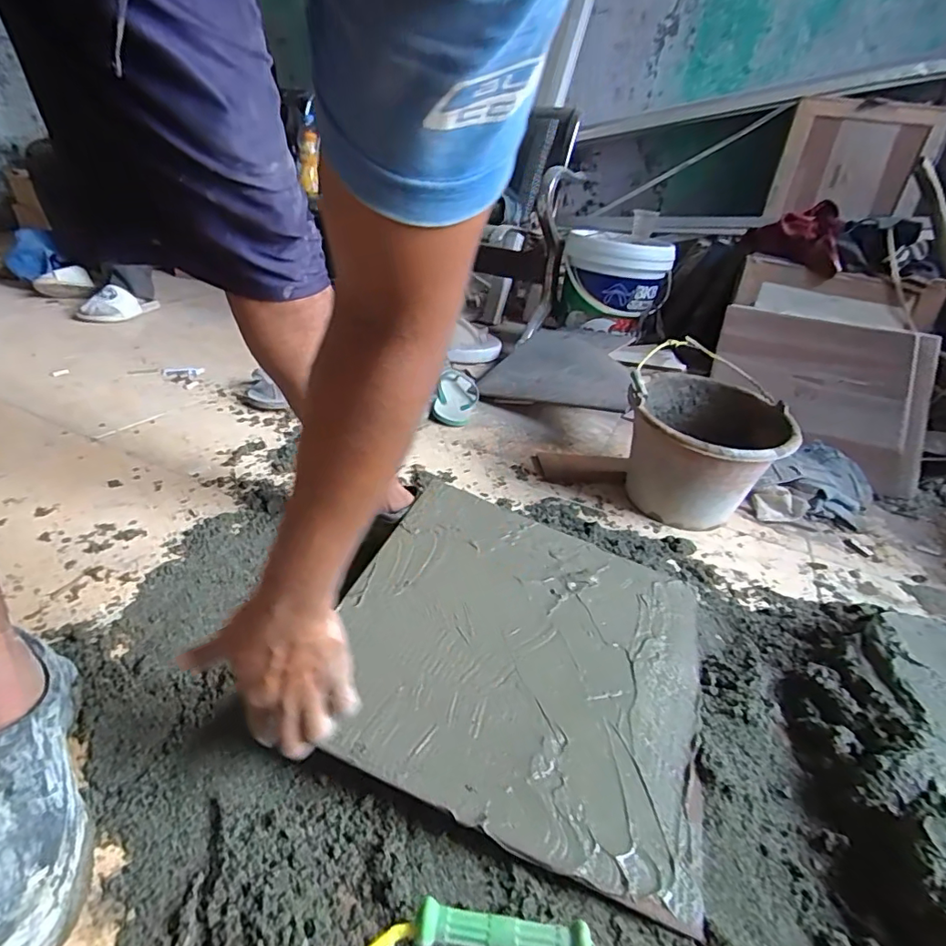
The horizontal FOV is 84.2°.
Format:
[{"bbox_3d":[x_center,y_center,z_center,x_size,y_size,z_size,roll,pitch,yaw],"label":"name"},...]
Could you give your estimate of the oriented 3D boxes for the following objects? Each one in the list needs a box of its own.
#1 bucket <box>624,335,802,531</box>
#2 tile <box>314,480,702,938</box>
[{"bbox_3d":[0.395,-0.048,0.932,0.253,0.235,0.299,14,31,12],"label":"bucket"},{"bbox_3d":[0.060,0.185,0.590,0.390,0.008,0.392,22,36,7],"label":"tile"}]

